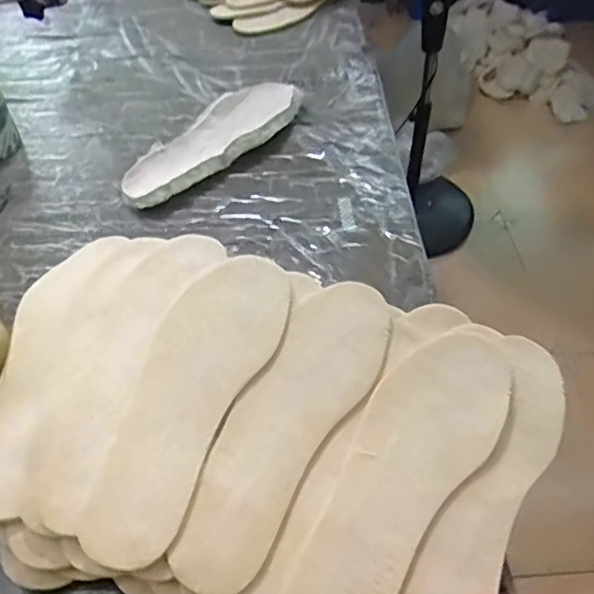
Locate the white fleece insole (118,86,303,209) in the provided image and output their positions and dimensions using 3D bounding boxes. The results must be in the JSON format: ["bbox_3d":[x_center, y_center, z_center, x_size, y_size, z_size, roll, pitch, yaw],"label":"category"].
[{"bbox_3d":[-0.101,-0.197,0.732,0.112,0.042,0.276,30,54,25],"label":"white fleece insole"}]

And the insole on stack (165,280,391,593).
[{"bbox_3d":[-0.003,0.088,0.446,0.079,0.012,0.268,29,57,7],"label":"insole on stack"}]

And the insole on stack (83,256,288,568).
[{"bbox_3d":[-0.077,0.065,0.445,0.083,0.008,0.262,23,55,3],"label":"insole on stack"}]

